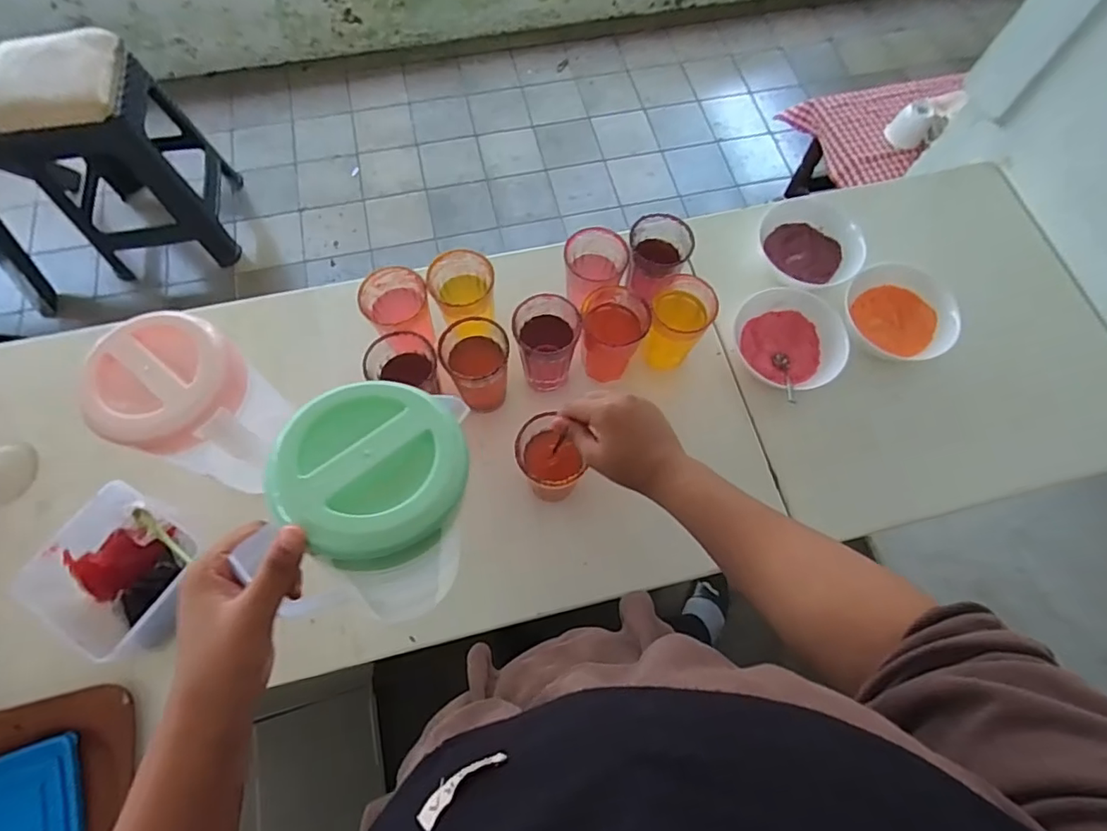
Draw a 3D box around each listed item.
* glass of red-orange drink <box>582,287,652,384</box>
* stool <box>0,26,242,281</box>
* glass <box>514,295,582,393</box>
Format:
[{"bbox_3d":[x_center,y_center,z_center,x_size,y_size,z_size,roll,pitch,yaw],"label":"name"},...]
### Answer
[{"bbox_3d":[0.071,-0.105,0.679,0.074,0.104,0.087,8,69,1],"label":"glass of red-orange drink"},{"bbox_3d":[-1.143,-0.679,1.446,0.347,0.550,0.347,-10,69,-6],"label":"stool"},{"bbox_3d":[-0.009,-0.084,0.663,0.073,0.109,0.075,1,69,-2],"label":"glass"}]

